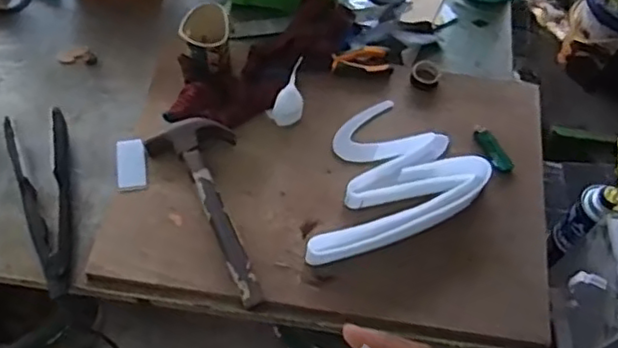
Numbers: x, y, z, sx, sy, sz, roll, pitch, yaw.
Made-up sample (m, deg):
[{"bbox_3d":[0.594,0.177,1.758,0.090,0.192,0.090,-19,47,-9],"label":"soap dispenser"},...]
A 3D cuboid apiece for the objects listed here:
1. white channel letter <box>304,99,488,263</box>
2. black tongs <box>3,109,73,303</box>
[{"bbox_3d":[0.091,0.019,0.887,0.214,0.042,0.274,41,66,18],"label":"white channel letter"},{"bbox_3d":[-0.350,0.038,0.873,0.082,0.052,0.268,-10,66,-24],"label":"black tongs"}]

